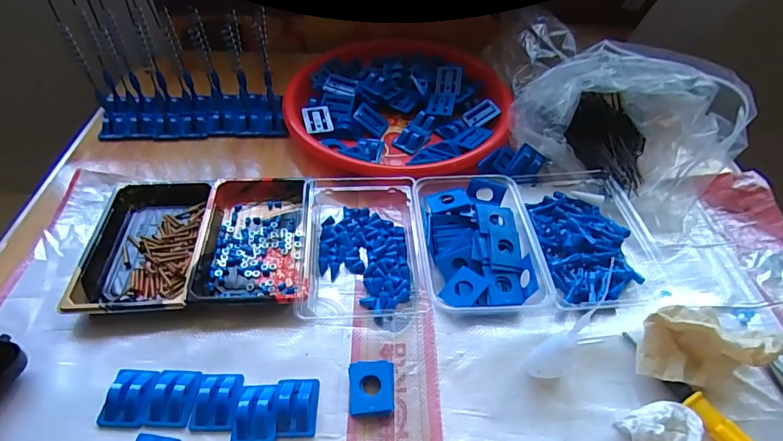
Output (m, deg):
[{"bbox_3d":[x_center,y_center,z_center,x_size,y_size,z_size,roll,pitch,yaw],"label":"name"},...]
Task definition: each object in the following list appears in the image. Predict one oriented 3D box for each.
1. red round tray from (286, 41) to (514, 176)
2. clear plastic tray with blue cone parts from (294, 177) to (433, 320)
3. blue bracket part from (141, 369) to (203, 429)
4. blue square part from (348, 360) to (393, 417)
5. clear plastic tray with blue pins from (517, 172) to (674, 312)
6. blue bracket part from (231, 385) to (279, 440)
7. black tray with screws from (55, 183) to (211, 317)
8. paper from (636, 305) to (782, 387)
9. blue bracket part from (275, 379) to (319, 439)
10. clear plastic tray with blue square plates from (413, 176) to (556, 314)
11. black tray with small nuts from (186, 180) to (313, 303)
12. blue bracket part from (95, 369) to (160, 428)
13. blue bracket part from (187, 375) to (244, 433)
[{"bbox_3d":[0.009,-0.159,0.597,0.286,0.041,0.276,1,48,-1],"label":"red round tray"},{"bbox_3d":[-0.031,0.015,0.453,0.120,0.028,0.176,-3,48,-4],"label":"clear plastic tray with blue cone parts"},{"bbox_3d":[-0.172,0.138,0.351,0.035,0.013,0.044,2,48,0],"label":"blue bracket part"},{"bbox_3d":[-0.016,0.137,0.362,0.036,0.013,0.042,0,48,-1],"label":"blue square part"},{"bbox_3d":[0.193,0.006,0.461,0.127,0.032,0.174,-8,49,-8],"label":"clear plastic tray with blue pins"},{"bbox_3d":[-0.105,0.150,0.347,0.033,0.014,0.044,0,48,-1],"label":"blue bracket part"},{"bbox_3d":[-0.242,0.021,0.445,0.105,0.023,0.163,-3,48,-4],"label":"black tray with screws"},{"bbox_3d":[0.255,0.097,0.366,0.107,0.052,0.062,-7,49,-8],"label":"paper"},{"bbox_3d":[-0.075,0.146,0.352,0.031,0.013,0.046,-1,48,-2],"label":"blue bracket part"},{"bbox_3d":[0.083,0.020,0.445,0.108,0.034,0.152,-3,48,-4],"label":"clear plastic tray with blue square plates"},{"bbox_3d":[-0.135,0.014,0.449,0.105,0.028,0.159,-3,48,-4],"label":"black tray with small nuts"},{"bbox_3d":[-0.206,0.138,0.349,0.037,0.011,0.044,1,48,0],"label":"blue bracket part"},{"bbox_3d":[-0.138,0.140,0.350,0.036,0.015,0.045,1,48,0],"label":"blue bracket part"}]

